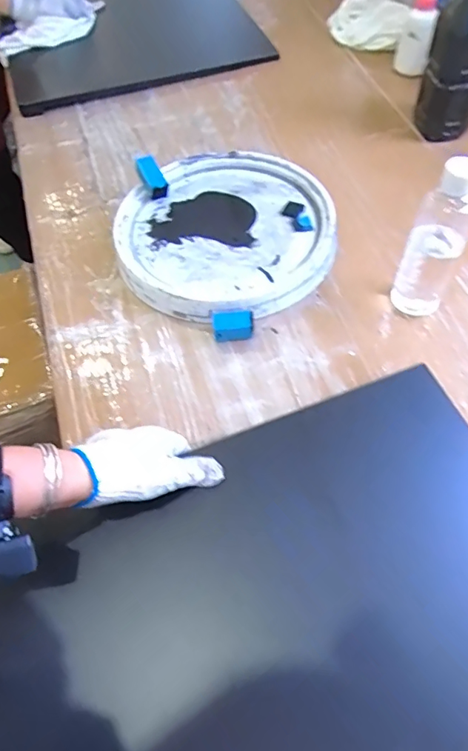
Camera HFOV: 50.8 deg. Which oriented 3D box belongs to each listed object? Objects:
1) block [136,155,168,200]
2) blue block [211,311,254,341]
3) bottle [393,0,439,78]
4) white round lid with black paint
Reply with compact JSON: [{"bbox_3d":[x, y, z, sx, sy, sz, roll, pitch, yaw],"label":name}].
[{"bbox_3d":[-0.114,-0.280,0.694,0.028,0.017,0.058,-31,101,-15],"label":"block"},{"bbox_3d":[-0.001,-0.060,0.592,0.048,0.023,0.027,-8,58,-2],"label":"blue block"},{"bbox_3d":[0.319,-0.606,0.833,0.051,0.169,0.062,-9,58,-2],"label":"bottle"},{"bbox_3d":[-0.013,-0.199,0.674,0.281,0.033,0.290,-2,58,3],"label":"white round lid with black paint"}]

